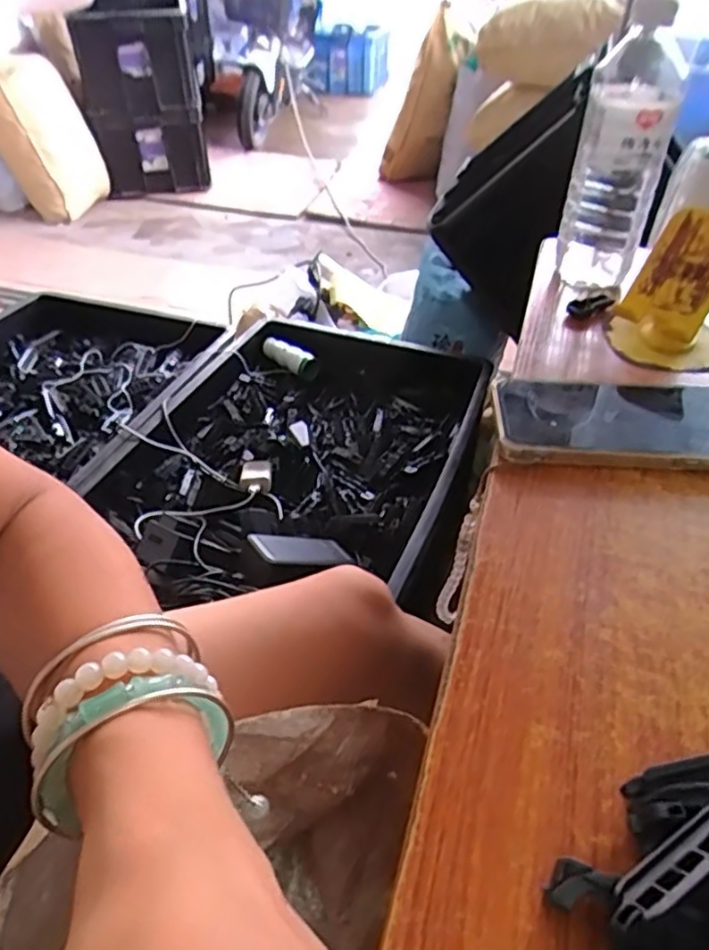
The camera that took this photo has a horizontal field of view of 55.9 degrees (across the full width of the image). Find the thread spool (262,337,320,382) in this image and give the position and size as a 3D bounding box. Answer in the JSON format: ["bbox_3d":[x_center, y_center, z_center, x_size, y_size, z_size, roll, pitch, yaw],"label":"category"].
[{"bbox_3d":[-0.109,-0.194,1.121,0.112,0.036,0.039,26,46,26],"label":"thread spool"}]

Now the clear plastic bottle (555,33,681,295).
[{"bbox_3d":[0.221,-0.250,0.567,0.073,0.188,0.072,13,40,13],"label":"clear plastic bottle"}]

